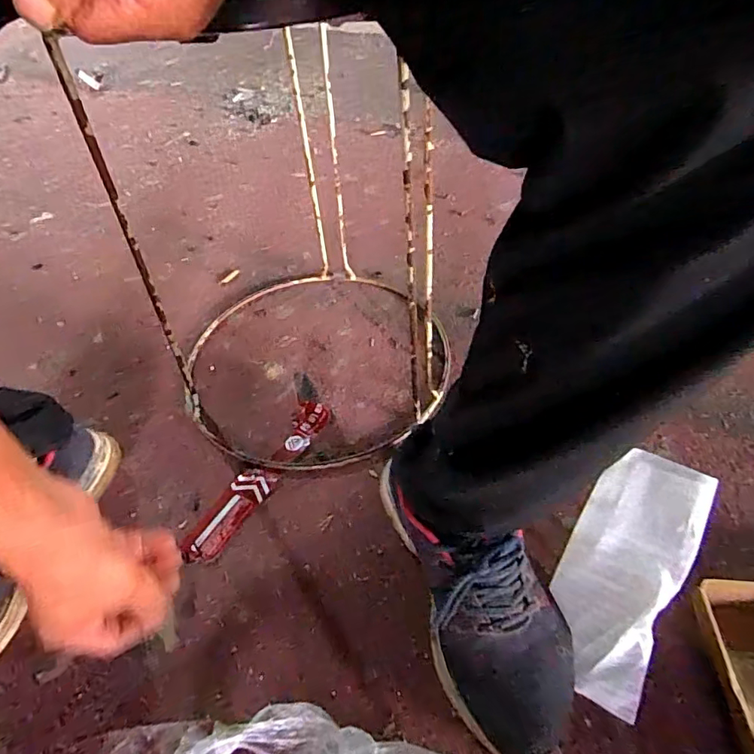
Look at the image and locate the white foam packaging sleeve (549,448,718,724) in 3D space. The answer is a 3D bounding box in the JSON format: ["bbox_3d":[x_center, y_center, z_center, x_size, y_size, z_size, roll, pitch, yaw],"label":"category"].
[{"bbox_3d":[0.205,0.165,0.426,0.090,0.018,0.203,21,88,38],"label":"white foam packaging sleeve"}]

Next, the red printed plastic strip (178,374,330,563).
[{"bbox_3d":[-0.128,0.100,0.577,0.058,0.017,0.248,18,52,18],"label":"red printed plastic strip"}]

